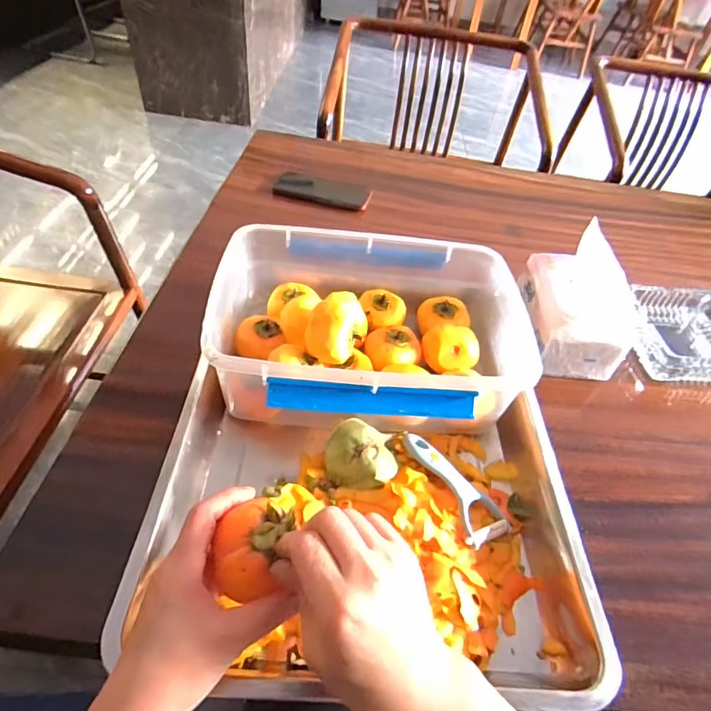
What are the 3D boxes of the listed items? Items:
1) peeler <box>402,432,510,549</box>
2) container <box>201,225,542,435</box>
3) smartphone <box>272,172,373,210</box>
[{"bbox_3d":[0.094,0.116,0.430,0.052,0.027,0.120,-15,52,-21],"label":"peeler"},{"bbox_3d":[0.011,-0.036,0.507,0.313,0.102,0.255,5,48,-7],"label":"container"},{"bbox_3d":[-0.056,-0.287,0.810,0.164,0.015,0.077,14,48,4],"label":"smartphone"}]

